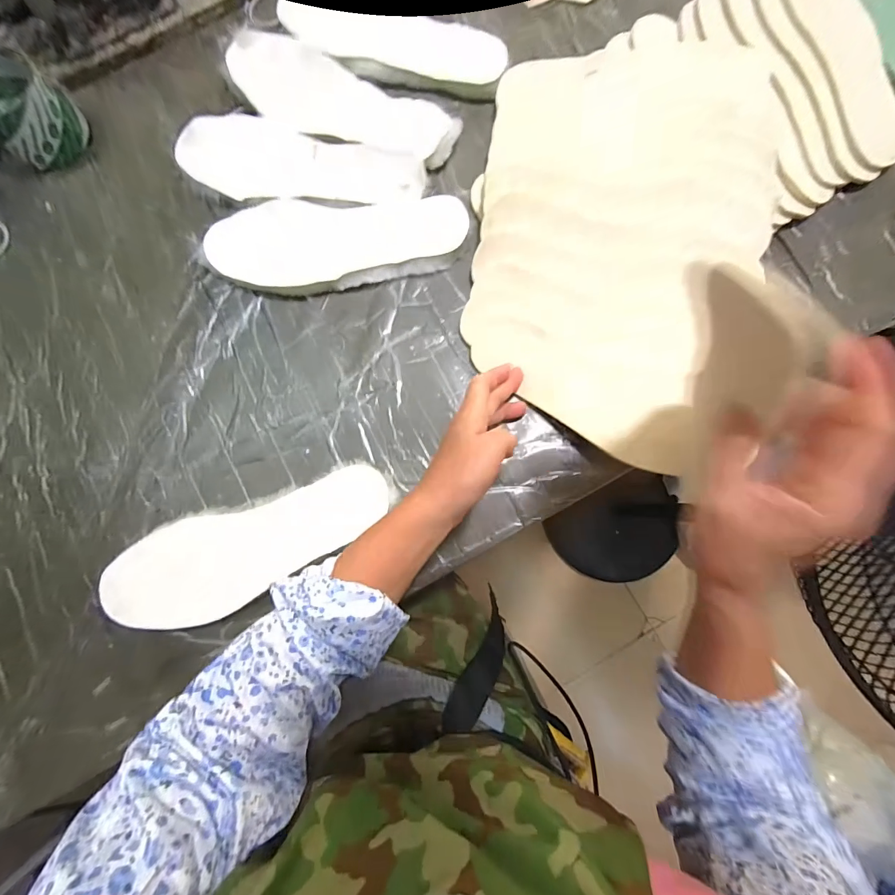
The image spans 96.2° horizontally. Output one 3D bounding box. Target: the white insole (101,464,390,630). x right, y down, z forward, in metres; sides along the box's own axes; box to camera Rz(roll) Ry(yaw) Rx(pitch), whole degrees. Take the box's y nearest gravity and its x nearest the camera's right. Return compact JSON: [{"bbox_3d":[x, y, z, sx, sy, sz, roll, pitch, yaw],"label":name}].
[{"bbox_3d":[-0.172,0.091,0.356,0.250,0.013,0.088,-18,82,-2],"label":"white insole"}]

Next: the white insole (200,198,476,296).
[{"bbox_3d":[-0.108,-0.200,0.402,0.247,0.021,0.089,-1,82,1],"label":"white insole"}]

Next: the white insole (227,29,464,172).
[{"bbox_3d":[-0.113,-0.353,0.410,0.246,0.007,0.088,30,84,5],"label":"white insole"}]

